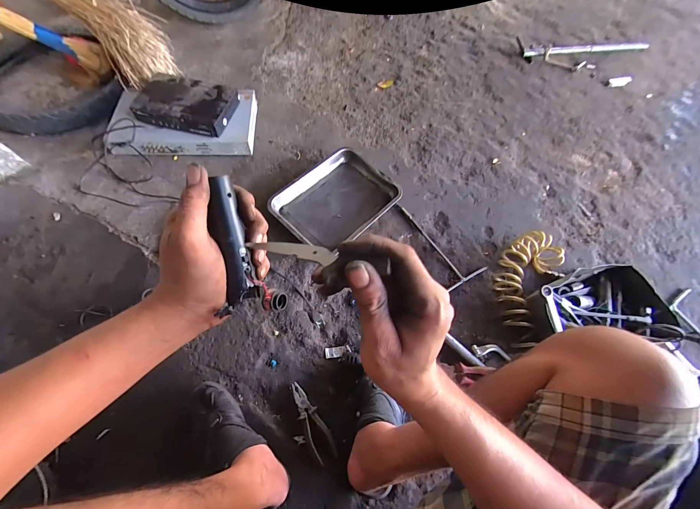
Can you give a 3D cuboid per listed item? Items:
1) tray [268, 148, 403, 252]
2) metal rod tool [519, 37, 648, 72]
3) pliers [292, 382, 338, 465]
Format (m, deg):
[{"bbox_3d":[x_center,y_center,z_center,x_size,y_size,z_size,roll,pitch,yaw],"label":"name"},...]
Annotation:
[{"bbox_3d":[-0.047,-0.168,0.920,0.341,0.047,0.270,-41,74,-19],"label":"tray"},{"bbox_3d":[1.021,-0.868,1.296,0.600,0.045,0.144,1,65,-3],"label":"metal rod tool"},{"bbox_3d":[-0.086,0.372,0.673,0.047,0.021,0.173,-27,70,-15],"label":"pliers"}]

